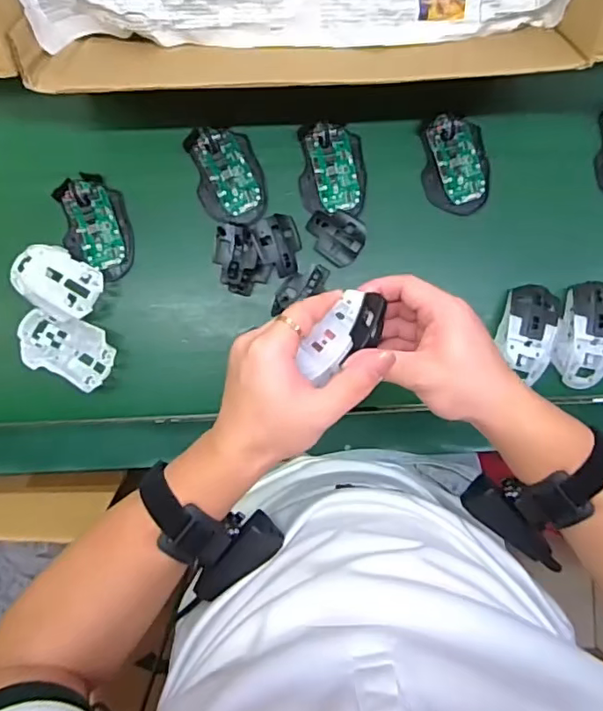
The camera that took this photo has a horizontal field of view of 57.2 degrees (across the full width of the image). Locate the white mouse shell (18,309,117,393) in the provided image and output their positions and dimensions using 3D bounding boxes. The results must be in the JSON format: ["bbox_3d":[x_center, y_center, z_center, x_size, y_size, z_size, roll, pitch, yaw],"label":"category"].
[{"bbox_3d":[-0.254,-0.008,0.605,0.111,0.047,0.065,21,90,-1],"label":"white mouse shell"}]

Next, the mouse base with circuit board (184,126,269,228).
[{"bbox_3d":[-0.080,-0.198,0.609,0.072,0.017,0.106,-16,91,-1],"label":"mouse base with circuit board"}]

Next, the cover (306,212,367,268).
[{"bbox_3d":[0.037,-0.135,0.611,0.068,0.016,0.055,37,90,-1],"label":"cover"}]

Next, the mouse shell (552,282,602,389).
[{"bbox_3d":[0.315,-0.023,0.607,0.062,0.038,0.114,8,90,-1],"label":"mouse shell"}]

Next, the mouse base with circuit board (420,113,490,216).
[{"bbox_3d":[0.174,-0.211,0.617,0.070,0.032,0.101,-6,91,-1],"label":"mouse base with circuit board"}]

